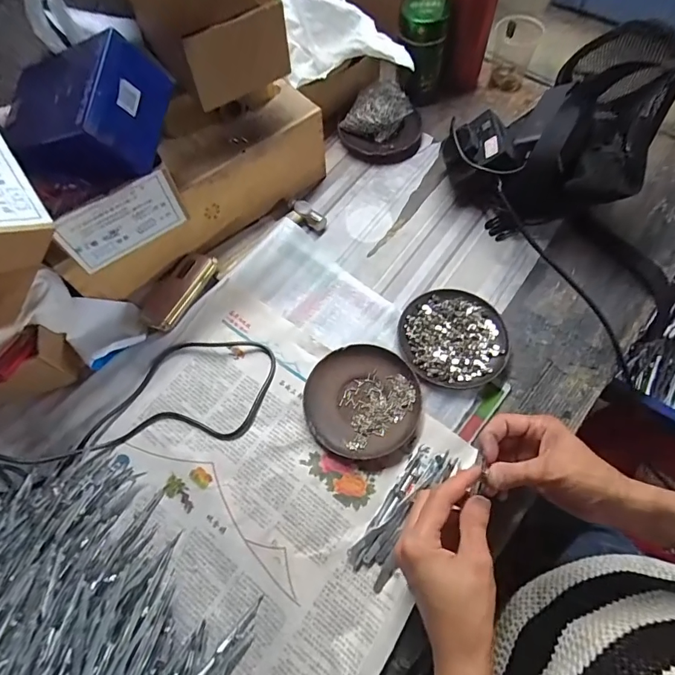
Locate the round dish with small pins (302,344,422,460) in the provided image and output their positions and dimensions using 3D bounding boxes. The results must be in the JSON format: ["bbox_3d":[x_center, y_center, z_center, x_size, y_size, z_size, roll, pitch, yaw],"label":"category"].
[{"bbox_3d":[0.025,0.065,0.444,0.115,0.013,0.113,-1,64,3],"label":"round dish with small pins"}]

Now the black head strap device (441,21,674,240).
[{"bbox_3d":[0.264,-0.259,0.526,0.200,0.151,0.248,22,67,14],"label":"black head strap device"}]

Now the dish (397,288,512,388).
[{"bbox_3d":[0.128,-0.001,0.470,0.115,0.014,0.113,-1,64,3],"label":"dish"}]

